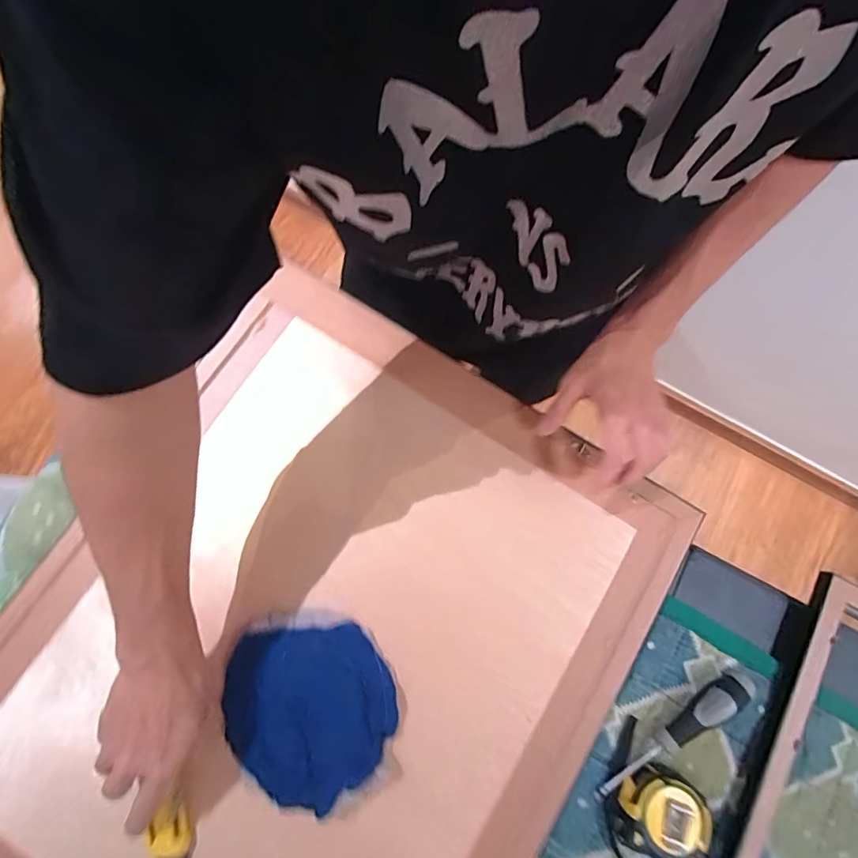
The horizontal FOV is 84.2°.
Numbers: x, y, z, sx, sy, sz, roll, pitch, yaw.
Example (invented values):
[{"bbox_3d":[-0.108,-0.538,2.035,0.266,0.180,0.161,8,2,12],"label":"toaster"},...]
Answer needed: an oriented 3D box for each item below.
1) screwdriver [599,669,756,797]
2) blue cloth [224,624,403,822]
[{"bbox_3d":[0.222,0.272,0.424,0.166,0.028,0.024,-33,81,-8],"label":"screwdriver"},{"bbox_3d":[-0.105,0.238,0.416,0.133,0.025,0.144,-38,82,-8],"label":"blue cloth"}]

